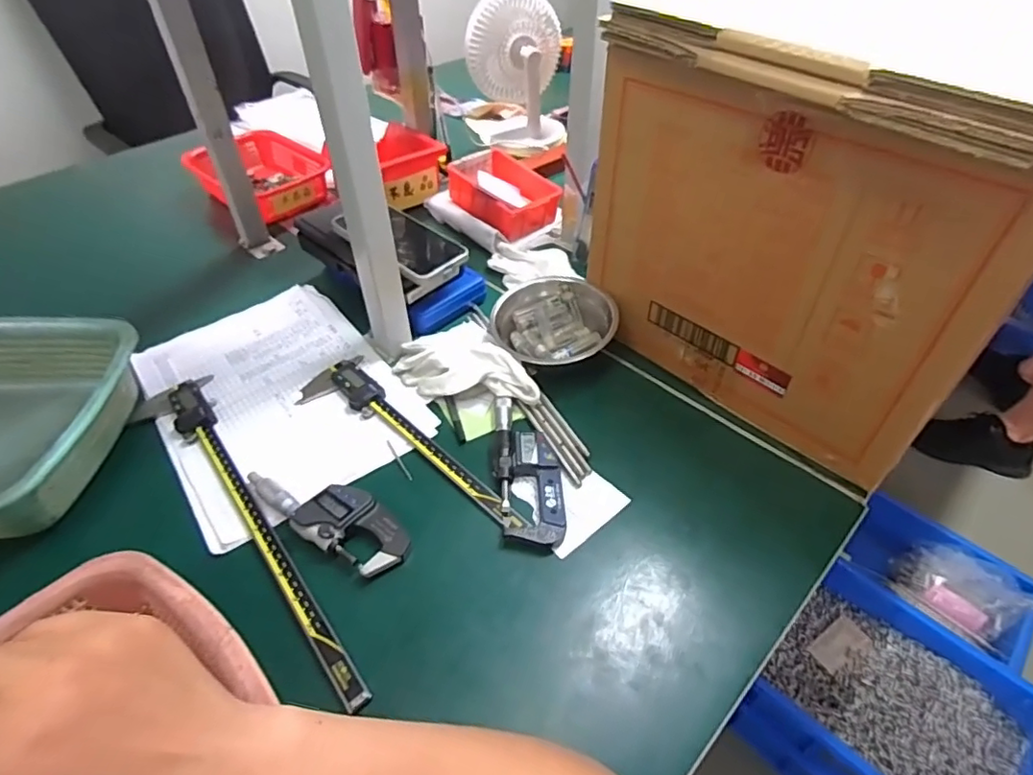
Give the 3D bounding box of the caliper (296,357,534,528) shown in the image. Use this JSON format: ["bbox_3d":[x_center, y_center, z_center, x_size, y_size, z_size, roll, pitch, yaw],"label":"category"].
[{"bbox_3d":[-0.097,0.050,0.526,0.268,0.015,0.071,31,53,28],"label":"caliper"}]

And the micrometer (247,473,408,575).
[{"bbox_3d":[-0.157,0.102,0.471,0.154,0.020,0.055,20,49,19],"label":"micrometer"}]

